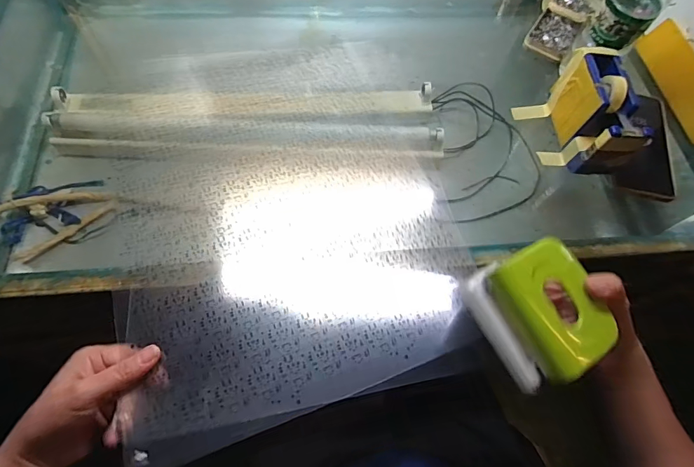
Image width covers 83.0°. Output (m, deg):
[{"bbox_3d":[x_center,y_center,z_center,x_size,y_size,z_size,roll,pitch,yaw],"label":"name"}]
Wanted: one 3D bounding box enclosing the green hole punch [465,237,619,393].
[{"bbox_3d":[0.158,0.063,0.316,0.088,0.039,0.097,-24,67,-15],"label":"green hole punch"}]

